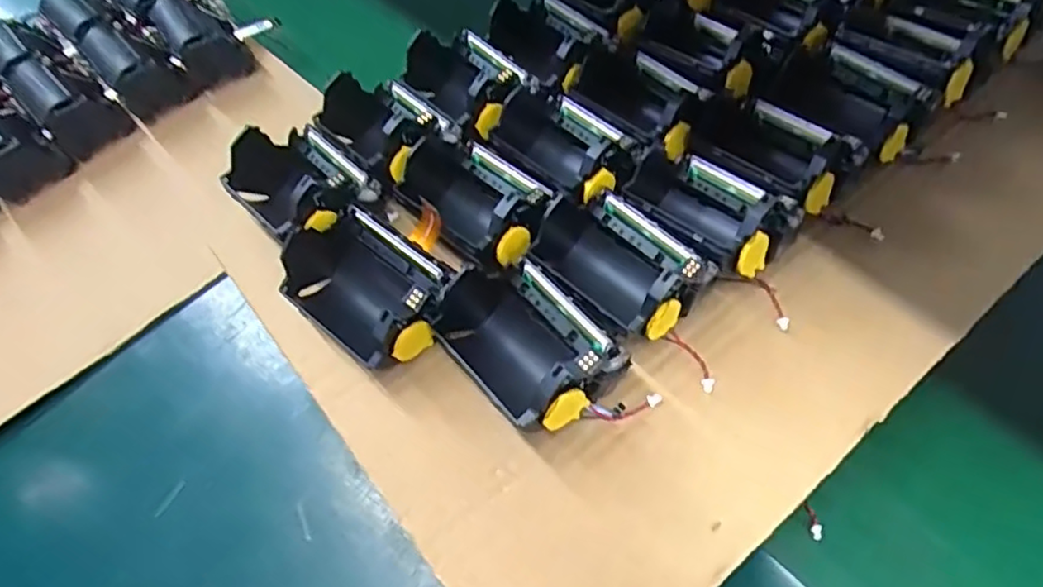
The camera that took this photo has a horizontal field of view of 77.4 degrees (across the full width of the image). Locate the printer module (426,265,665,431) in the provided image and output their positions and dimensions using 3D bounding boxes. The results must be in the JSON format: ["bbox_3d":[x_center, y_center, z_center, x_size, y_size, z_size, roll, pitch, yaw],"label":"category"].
[{"bbox_3d":[0.005,0.024,0.268,0.053,0.047,0.082,-38,63,-19],"label":"printer module"}]

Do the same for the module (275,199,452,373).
[{"bbox_3d":[-0.068,-0.003,0.288,0.072,0.036,0.052,34,65,22],"label":"module"}]

